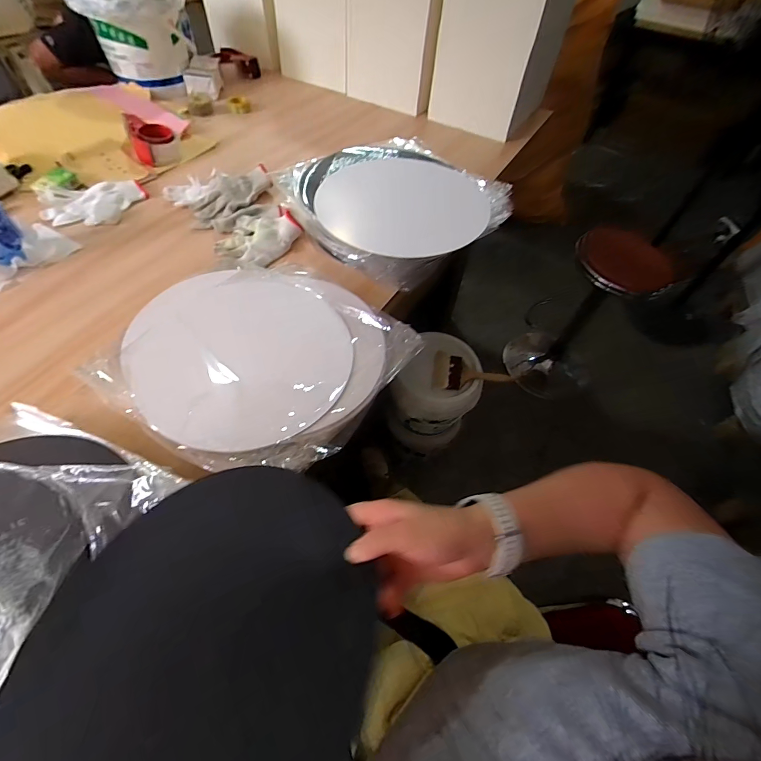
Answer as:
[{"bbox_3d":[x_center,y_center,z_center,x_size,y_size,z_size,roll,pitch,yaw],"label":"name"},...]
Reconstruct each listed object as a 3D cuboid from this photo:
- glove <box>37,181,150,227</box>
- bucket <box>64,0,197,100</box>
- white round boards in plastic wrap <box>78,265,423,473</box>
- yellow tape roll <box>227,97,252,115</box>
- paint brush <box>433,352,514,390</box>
[{"bbox_3d":[-0.607,-0.375,0.790,0.195,0.019,0.135,-15,58,-14],"label":"glove"},{"bbox_3d":[-0.694,-1.005,1.078,0.279,0.245,0.225,-14,57,-14],"label":"bucket"},{"bbox_3d":[-0.184,-0.055,0.564,0.388,0.027,0.359,2,55,-3],"label":"white round boards in plastic wrap"},{"bbox_3d":[-0.422,-0.824,1.120,0.061,0.024,0.067,-5,56,-8],"label":"yellow tape roll"},{"bbox_3d":[0.250,-0.018,1.010,0.213,0.039,0.122,14,55,6],"label":"paint brush"}]

